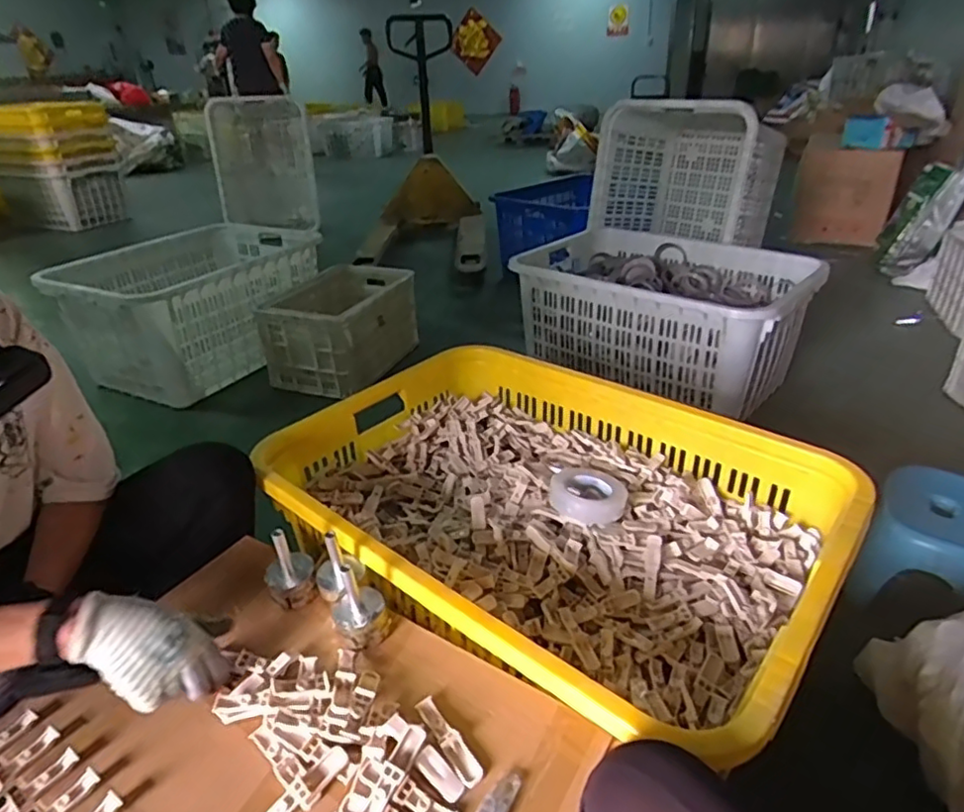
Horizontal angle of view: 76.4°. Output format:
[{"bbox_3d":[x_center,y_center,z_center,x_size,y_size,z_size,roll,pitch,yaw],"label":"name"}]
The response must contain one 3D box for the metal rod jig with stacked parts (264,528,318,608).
[{"bbox_3d":[-0.238,0.198,0.755,0.059,0.088,0.054,-16,34,-22],"label":"metal rod jig with stacked parts"}]

